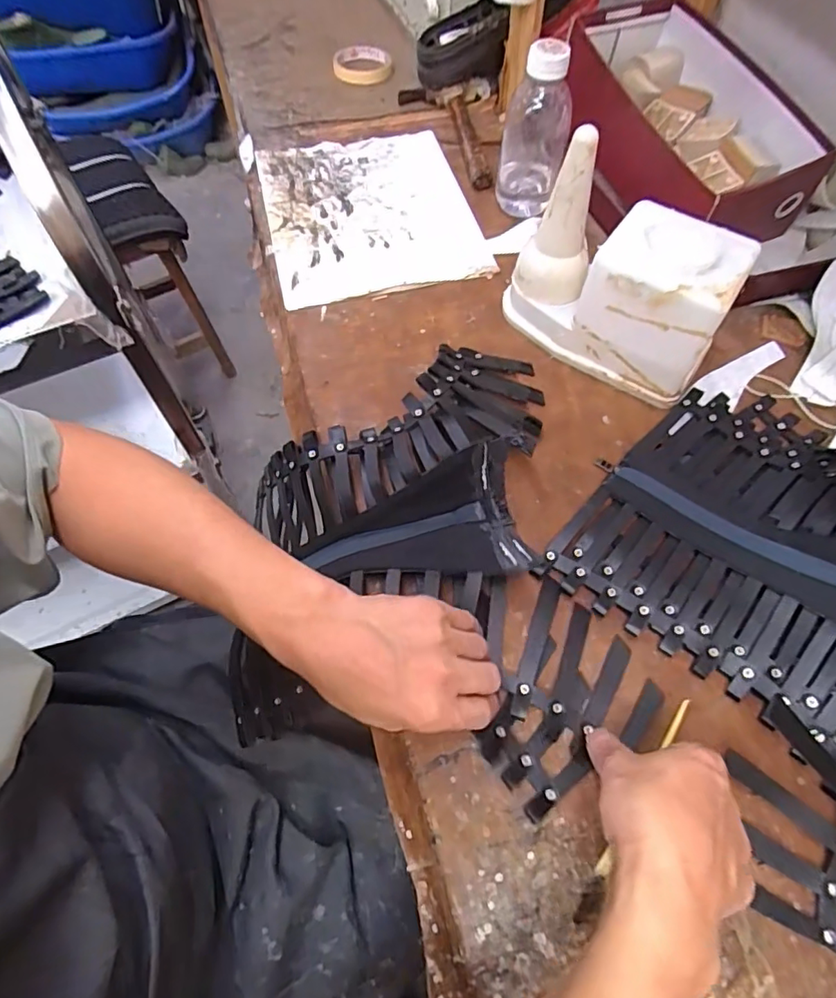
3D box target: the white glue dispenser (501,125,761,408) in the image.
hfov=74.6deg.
[{"bbox_3d":[0.181,-0.204,0.494,0.198,0.145,0.105,33,65,17],"label":"white glue dispenser"}]

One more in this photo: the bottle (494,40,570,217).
[{"bbox_3d":[0.129,-0.413,0.604,0.071,0.152,0.078,11,61,5],"label":"bottle"}]

